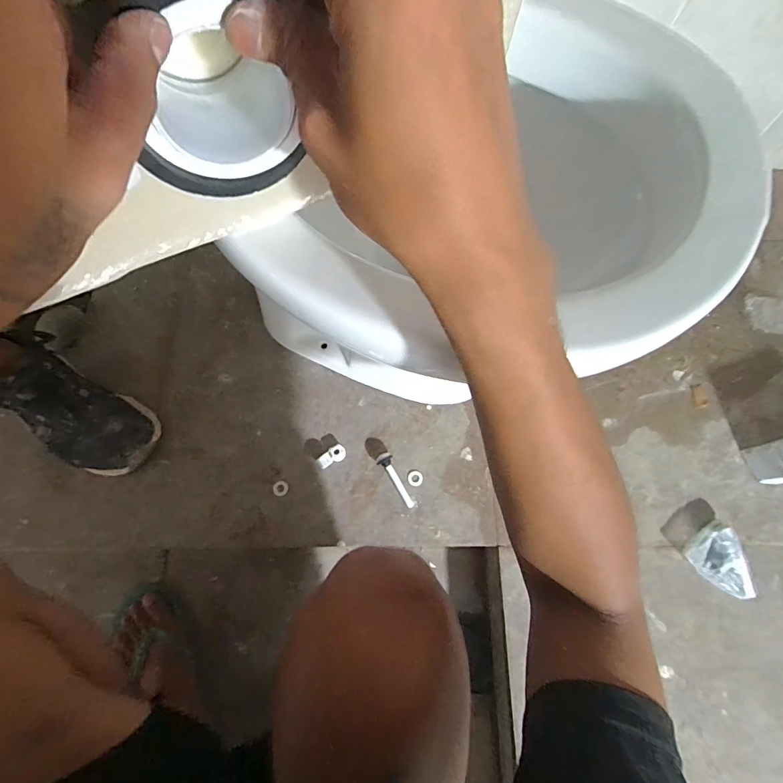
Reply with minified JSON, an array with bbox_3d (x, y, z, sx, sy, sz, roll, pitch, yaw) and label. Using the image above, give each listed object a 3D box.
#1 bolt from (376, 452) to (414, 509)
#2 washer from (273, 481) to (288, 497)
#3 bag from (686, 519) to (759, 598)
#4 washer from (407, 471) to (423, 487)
[{"bbox_3d":[0.006,0.126,0.573,0.021,0.021,0.085,-27,76,-9],"label":"bolt"},{"bbox_3d":[-0.158,0.138,0.577,0.022,0.004,0.021,0,73,-2],"label":"washer"},{"bbox_3d":[0.440,0.230,0.536,0.065,0.037,0.096,-31,77,-10],"label":"bag"},{"bbox_3d":[0.035,0.125,0.583,0.022,0.005,0.022,0,73,-2],"label":"washer"}]

